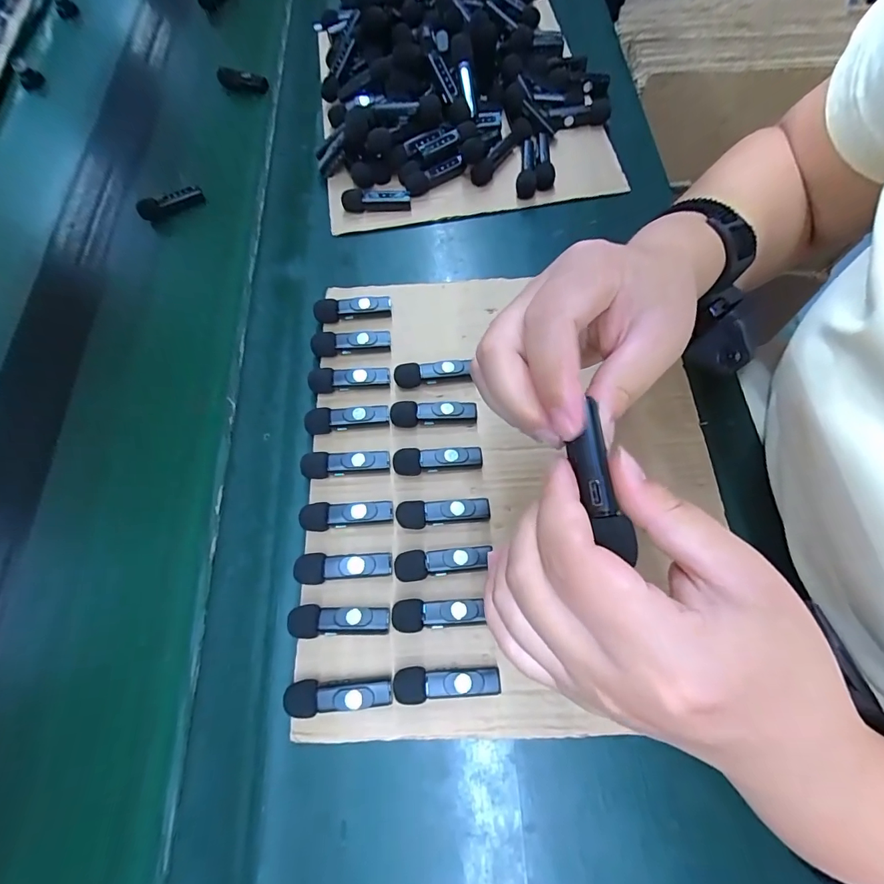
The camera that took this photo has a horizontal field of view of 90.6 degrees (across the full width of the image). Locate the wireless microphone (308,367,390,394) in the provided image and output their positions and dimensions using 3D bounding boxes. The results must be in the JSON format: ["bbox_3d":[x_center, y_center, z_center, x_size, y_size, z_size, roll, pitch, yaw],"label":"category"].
[{"bbox_3d":[-0.074,-0.050,0.349,0.062,0.016,0.016,-7,68,0],"label":"wireless microphone"}]

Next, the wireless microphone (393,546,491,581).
[{"bbox_3d":[0.000,0.082,0.296,0.063,0.016,0.019,-7,68,0],"label":"wireless microphone"}]

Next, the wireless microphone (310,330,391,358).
[{"bbox_3d":[-0.075,-0.082,0.361,0.064,0.012,0.016,-6,68,0],"label":"wireless microphone"}]

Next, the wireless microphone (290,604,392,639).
[{"bbox_3d":[-0.066,0.116,0.285,0.063,0.018,0.019,-4,68,1],"label":"wireless microphone"}]

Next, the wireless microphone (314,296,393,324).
[{"bbox_3d":[-0.076,-0.114,0.374,0.064,0.015,0.014,-6,68,0],"label":"wireless microphone"}]

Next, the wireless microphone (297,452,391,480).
[{"bbox_3d":[-0.071,0.017,0.324,0.063,0.015,0.017,-5,68,1],"label":"wireless microphone"}]

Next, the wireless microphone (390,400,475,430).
[{"bbox_3d":[-0.006,-0.021,0.336,0.064,0.017,0.018,-3,68,2],"label":"wireless microphone"}]

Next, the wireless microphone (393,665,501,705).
[{"bbox_3d":[0.003,0.147,0.270,0.063,0.017,0.019,-6,68,0],"label":"wireless microphone"}]

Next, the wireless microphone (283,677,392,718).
[{"bbox_3d":[-0.063,0.155,0.269,0.063,0.018,0.019,-7,68,0],"label":"wireless microphone"}]

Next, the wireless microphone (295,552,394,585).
[{"bbox_3d":[-0.066,0.085,0.297,0.063,0.017,0.019,-5,68,1],"label":"wireless microphone"}]

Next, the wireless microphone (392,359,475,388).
[{"bbox_3d":[-0.007,-0.054,0.350,0.060,0.017,0.015,-7,68,0],"label":"wireless microphone"}]

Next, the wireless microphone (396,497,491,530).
[{"bbox_3d":[0.001,0.050,0.307,0.064,0.017,0.019,-3,68,1],"label":"wireless microphone"}]

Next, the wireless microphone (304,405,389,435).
[{"bbox_3d":[-0.073,-0.018,0.337,0.064,0.015,0.017,-6,68,0],"label":"wireless microphone"}]

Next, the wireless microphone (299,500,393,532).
[{"bbox_3d":[-0.066,0.052,0.309,0.062,0.017,0.018,-5,68,1],"label":"wireless microphone"}]

